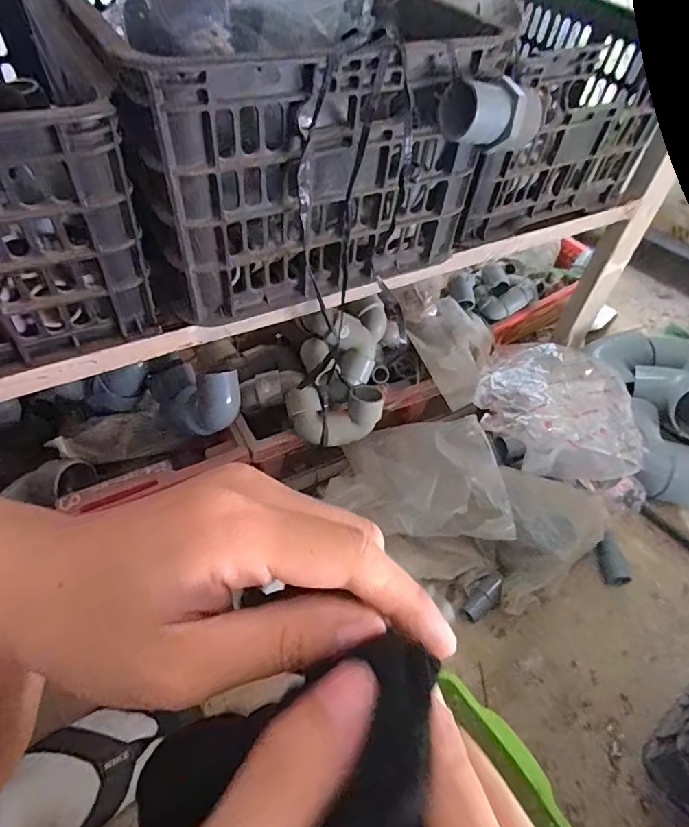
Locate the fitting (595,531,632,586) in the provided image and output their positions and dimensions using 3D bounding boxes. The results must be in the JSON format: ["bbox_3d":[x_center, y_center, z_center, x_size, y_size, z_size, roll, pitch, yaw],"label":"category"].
[{"bbox_3d":[0.394,0.215,0.727,0.030,0.029,0.073,0,62,-8],"label":"fitting"}]

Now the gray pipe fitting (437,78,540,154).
[{"bbox_3d":[0.114,-0.237,0.390,0.066,0.046,0.045,-8,48,-15],"label":"gray pipe fitting"}]

